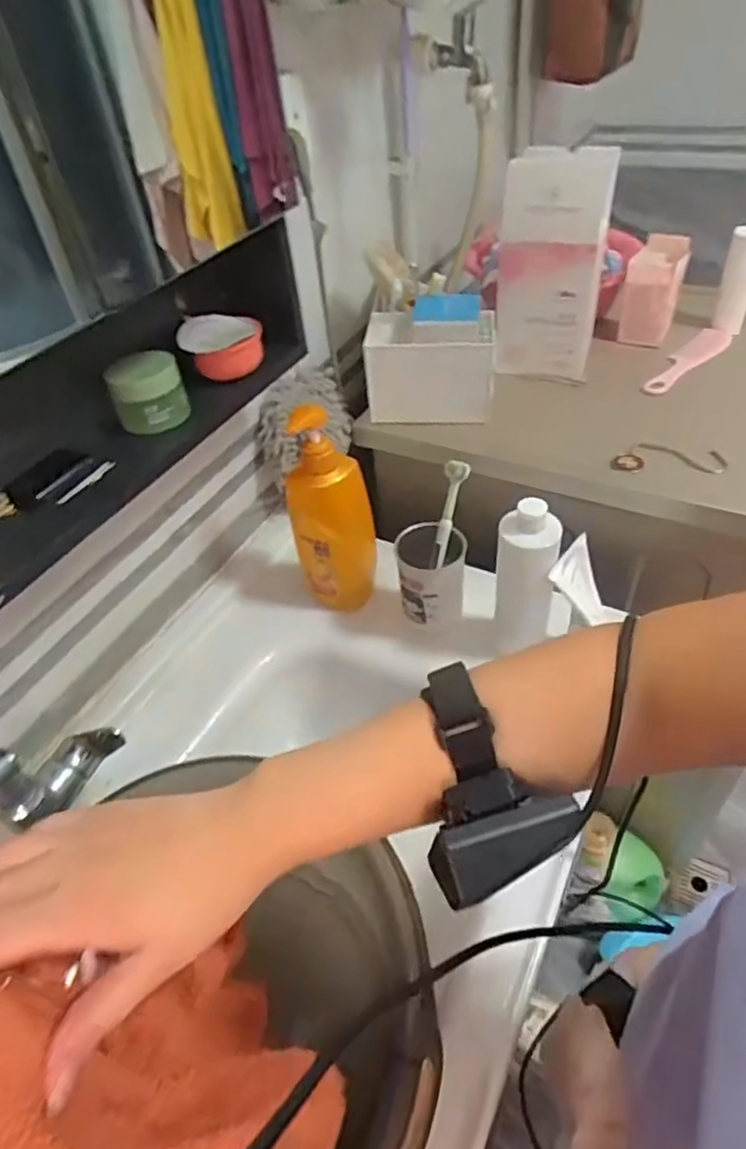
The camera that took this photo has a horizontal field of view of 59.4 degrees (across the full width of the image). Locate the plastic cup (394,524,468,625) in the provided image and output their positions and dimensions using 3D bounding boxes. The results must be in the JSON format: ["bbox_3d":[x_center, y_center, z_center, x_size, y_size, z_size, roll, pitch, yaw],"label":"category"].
[{"bbox_3d":[0.066,0.006,0.745,0.076,0.102,0.077,-4,44,4],"label":"plastic cup"}]

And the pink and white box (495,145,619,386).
[{"bbox_3d":[0.235,-0.404,0.854,0.121,0.256,0.133,10,47,17],"label":"pink and white box"}]

